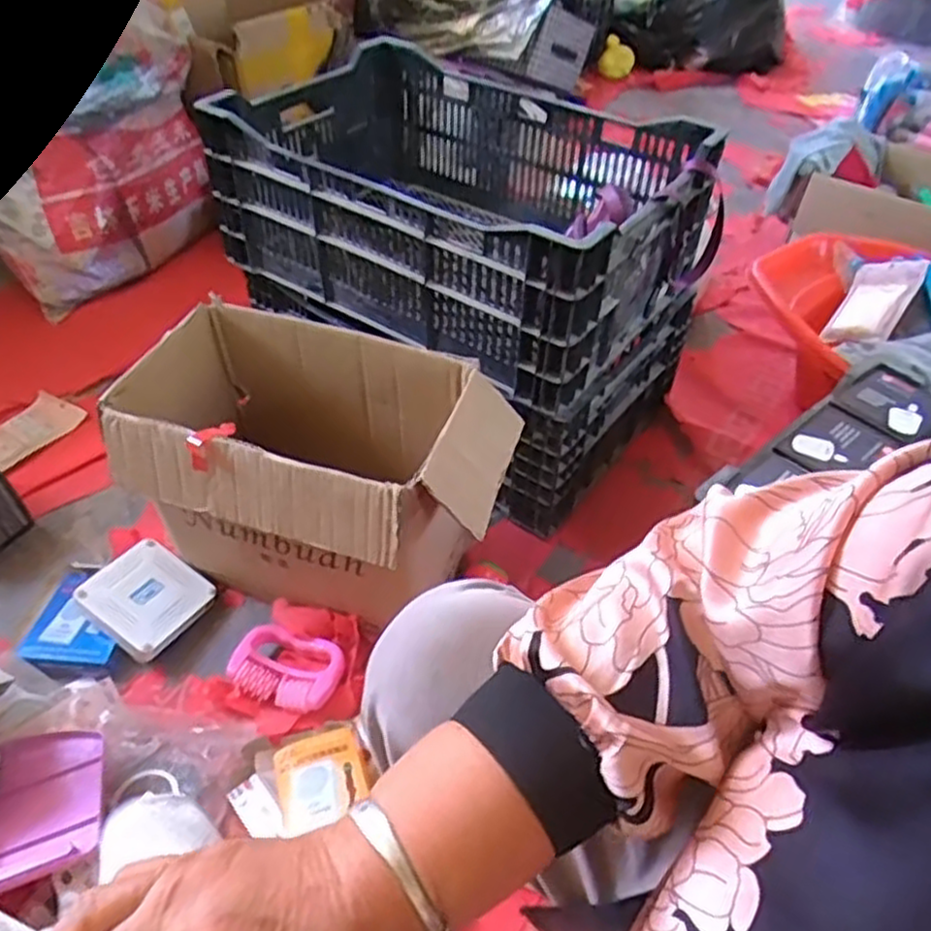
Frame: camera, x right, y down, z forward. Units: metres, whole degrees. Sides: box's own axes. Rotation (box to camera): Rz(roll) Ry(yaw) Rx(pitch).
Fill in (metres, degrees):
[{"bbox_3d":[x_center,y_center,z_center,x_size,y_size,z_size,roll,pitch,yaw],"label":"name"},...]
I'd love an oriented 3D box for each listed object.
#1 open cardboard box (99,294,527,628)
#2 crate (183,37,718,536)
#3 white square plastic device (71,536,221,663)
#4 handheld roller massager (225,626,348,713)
[{"bbox_3d":[-0.175,0.015,0.884,0.433,0.268,0.238,14,47,13],"label":"open cardboard box"},{"bbox_3d":[-0.013,-0.325,1.119,0.646,0.401,0.435,29,52,25],"label":"crate"},{"bbox_3d":[-0.403,0.165,0.931,0.126,0.018,0.126,39,44,6],"label":"white square plastic device"},{"bbox_3d":[-0.215,0.243,0.882,0.129,0.026,0.086,13,47,12],"label":"handheld roller massager"}]

